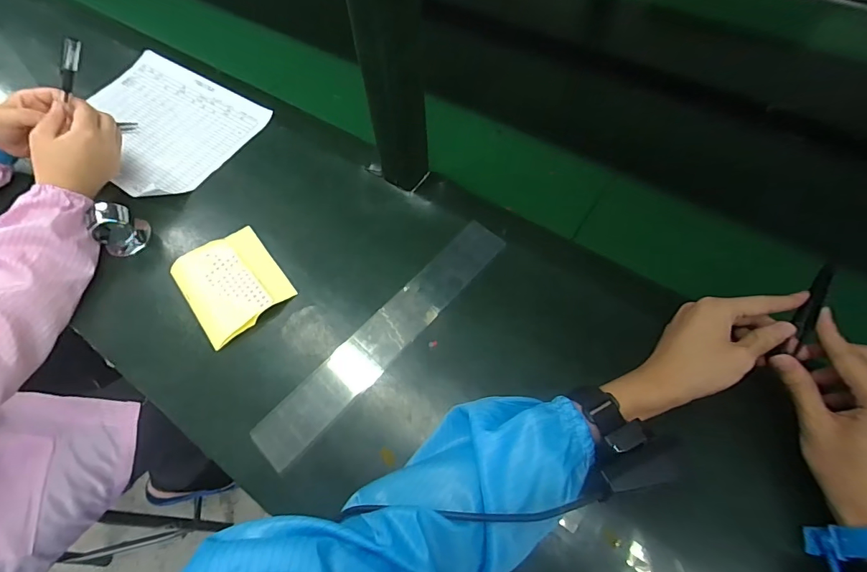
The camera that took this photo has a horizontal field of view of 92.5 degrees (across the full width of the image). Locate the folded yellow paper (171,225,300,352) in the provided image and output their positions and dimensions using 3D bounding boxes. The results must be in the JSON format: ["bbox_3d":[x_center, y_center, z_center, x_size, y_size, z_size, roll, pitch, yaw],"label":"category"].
[{"bbox_3d":[-0.220,-0.004,0.454,0.096,0.021,0.116,-36,65,-15],"label":"folded yellow paper"}]

